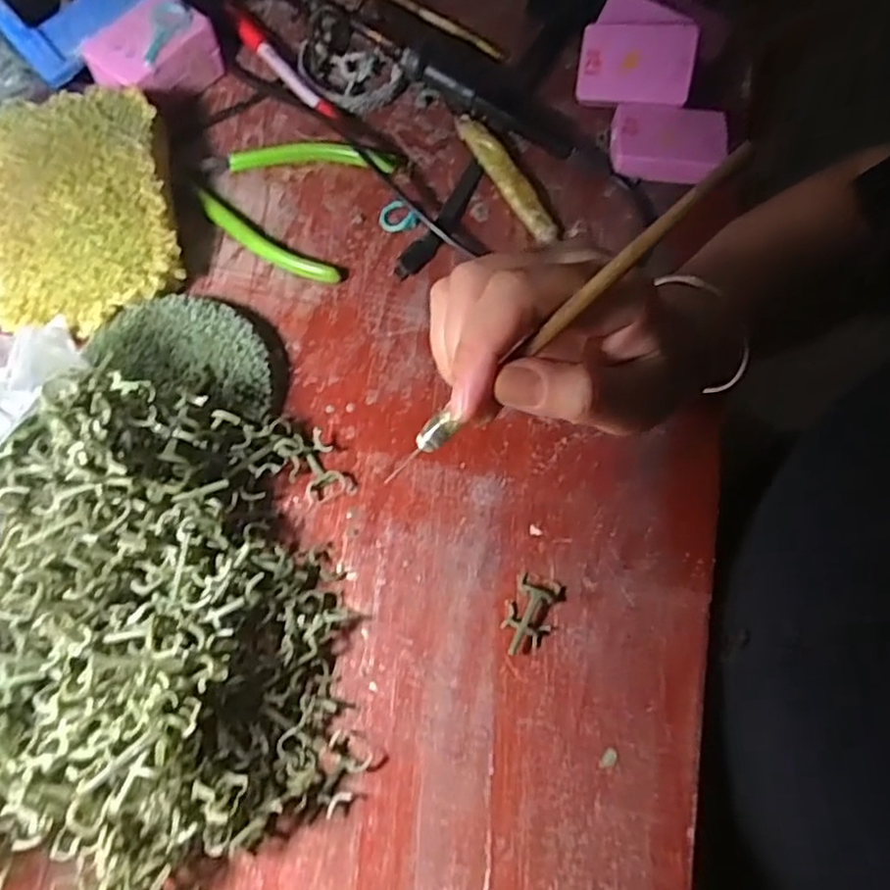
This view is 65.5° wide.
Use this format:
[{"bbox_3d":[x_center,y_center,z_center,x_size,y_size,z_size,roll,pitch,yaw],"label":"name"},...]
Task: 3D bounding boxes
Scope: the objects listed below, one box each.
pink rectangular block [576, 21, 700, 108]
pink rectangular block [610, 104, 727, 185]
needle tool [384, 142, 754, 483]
[{"bbox_3d":[0.120,-0.240,0.435,0.069,0.010,0.048,8,97,11],"label":"pink rectangular block"},{"bbox_3d":[0.142,-0.191,0.440,0.070,0.023,0.041,4,71,-1],"label":"pink rectangular block"},{"bbox_3d":[0.035,-0.039,0.232,0.157,0.004,0.008,-42,75,20],"label":"needle tool"}]

